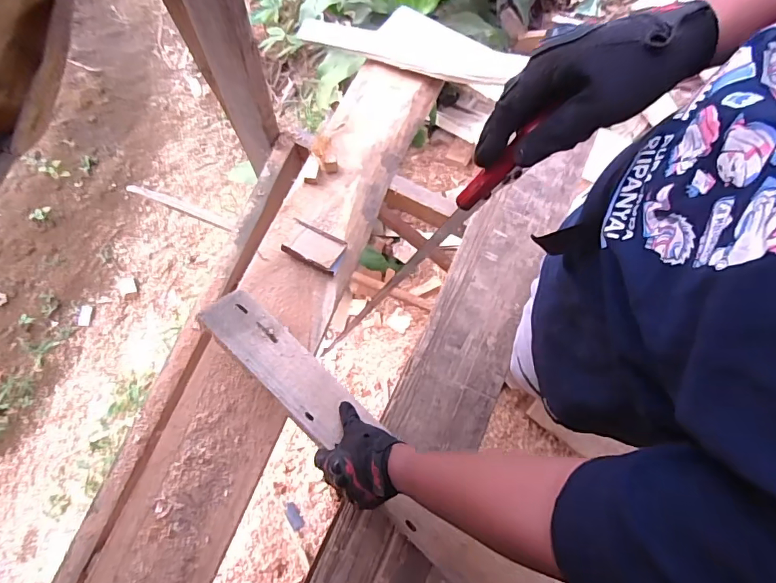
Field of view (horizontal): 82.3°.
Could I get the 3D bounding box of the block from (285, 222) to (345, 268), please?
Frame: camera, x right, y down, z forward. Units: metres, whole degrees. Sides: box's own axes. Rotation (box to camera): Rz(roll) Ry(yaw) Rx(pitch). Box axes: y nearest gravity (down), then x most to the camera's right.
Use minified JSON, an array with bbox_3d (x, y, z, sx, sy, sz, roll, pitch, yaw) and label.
[{"bbox_3d":[-0.124,-0.075,0.765,0.092,0.028,0.048,26,79,6],"label":"block"}]

